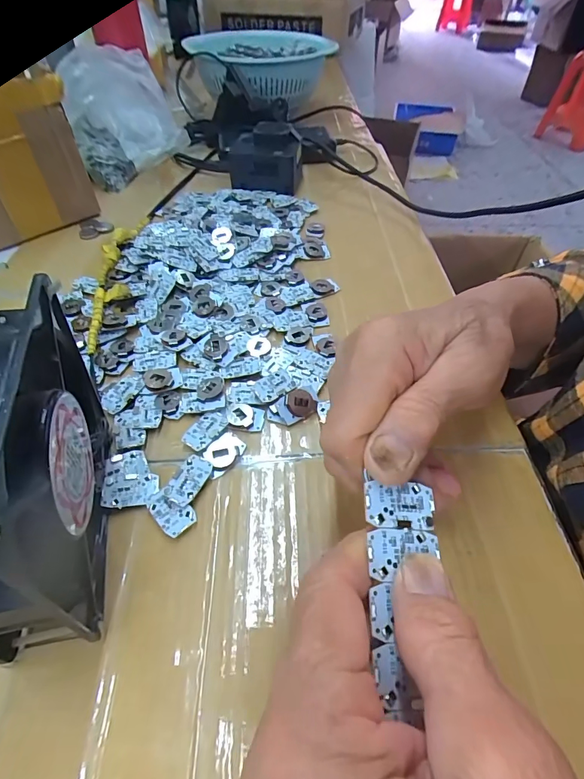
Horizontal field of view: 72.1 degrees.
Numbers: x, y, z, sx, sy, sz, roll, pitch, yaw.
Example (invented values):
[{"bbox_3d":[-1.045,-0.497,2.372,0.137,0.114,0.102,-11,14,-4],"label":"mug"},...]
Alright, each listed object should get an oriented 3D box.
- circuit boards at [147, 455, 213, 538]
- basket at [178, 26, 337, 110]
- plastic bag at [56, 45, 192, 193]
[{"bbox_3d":[-0.059,0.059,0.224,0.028,0.007,0.041,31,55,21],"label":"circuit boards"},{"bbox_3d":[-0.052,-0.485,0.615,0.176,0.079,0.210,28,54,19],"label":"basket"},{"bbox_3d":[-0.191,-0.307,0.451,0.109,0.110,0.093,-23,55,-21],"label":"plastic bag"}]

